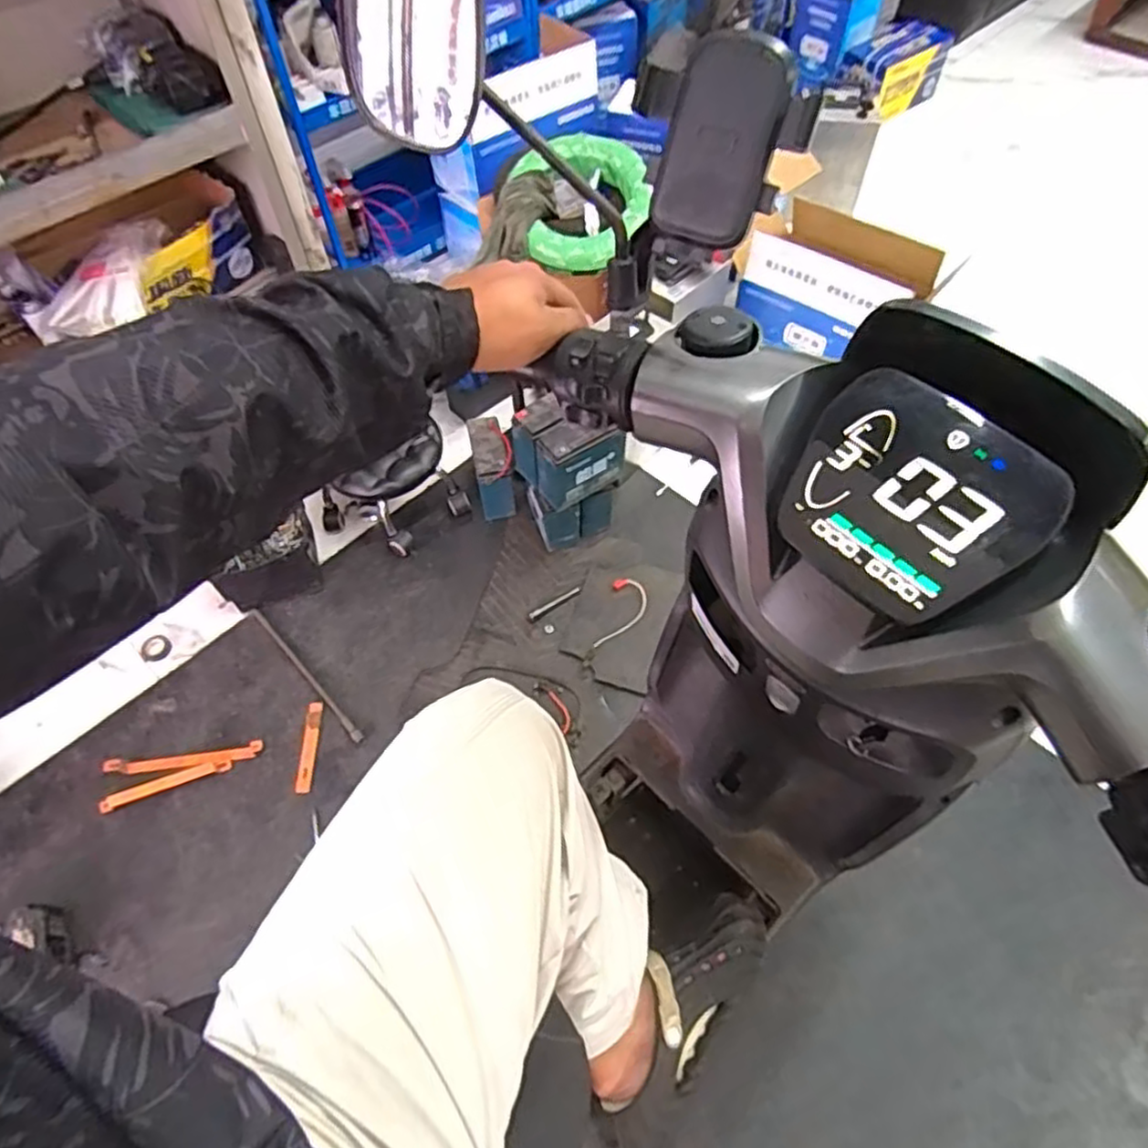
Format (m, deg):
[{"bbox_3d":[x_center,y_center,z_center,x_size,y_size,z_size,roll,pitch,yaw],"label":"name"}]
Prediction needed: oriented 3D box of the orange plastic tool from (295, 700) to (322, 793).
[{"bbox_3d":[-0.517,0.335,1.411,0.027,0.011,0.176,-1,57,0],"label":"orange plastic tool"}]

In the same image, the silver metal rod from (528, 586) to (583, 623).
[{"bbox_3d":[-0.042,0.067,1.593,0.134,0.013,0.023,-30,62,-17],"label":"silver metal rod"}]

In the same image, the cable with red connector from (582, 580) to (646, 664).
[{"bbox_3d":[0.093,0.105,1.535,0.083,0.014,0.218,18,65,12],"label":"cable with red connector"}]

